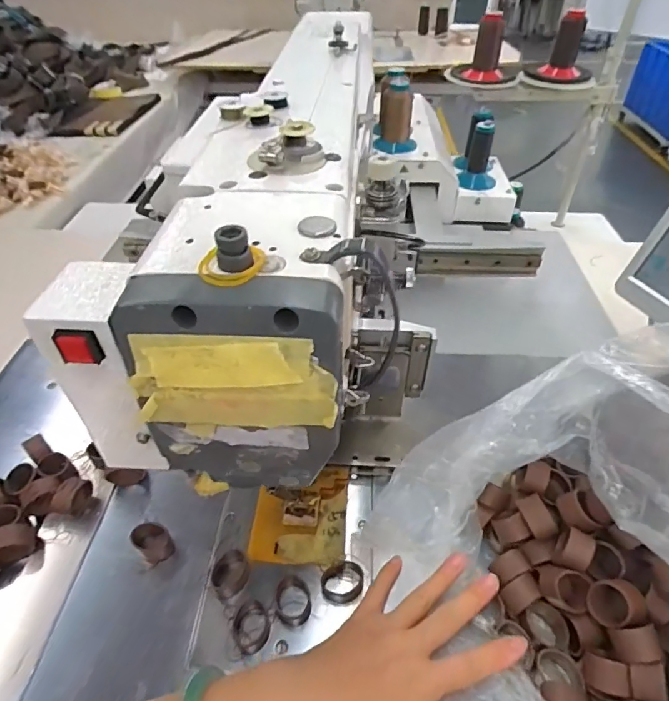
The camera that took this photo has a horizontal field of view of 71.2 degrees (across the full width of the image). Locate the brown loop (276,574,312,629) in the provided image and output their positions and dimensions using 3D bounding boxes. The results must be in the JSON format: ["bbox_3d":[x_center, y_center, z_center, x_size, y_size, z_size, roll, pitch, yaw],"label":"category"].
[{"bbox_3d":[-0.031,0.190,0.354,0.026,0.013,0.031,-13,44,-13],"label":"brown loop"}]

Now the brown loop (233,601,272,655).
[{"bbox_3d":[-0.060,0.202,0.342,0.027,0.020,0.029,0,43,0],"label":"brown loop"}]

